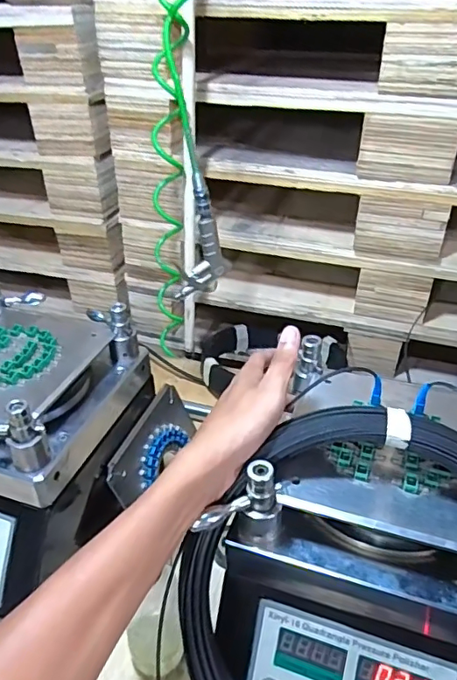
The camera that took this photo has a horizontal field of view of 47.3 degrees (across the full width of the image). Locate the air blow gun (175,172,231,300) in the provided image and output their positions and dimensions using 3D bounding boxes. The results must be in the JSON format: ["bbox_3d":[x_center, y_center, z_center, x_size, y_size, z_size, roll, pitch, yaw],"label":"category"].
[{"bbox_3d":[-0.041,-0.143,0.750,0.046,0.165,0.074,23,42,32],"label":"air blow gun"}]

